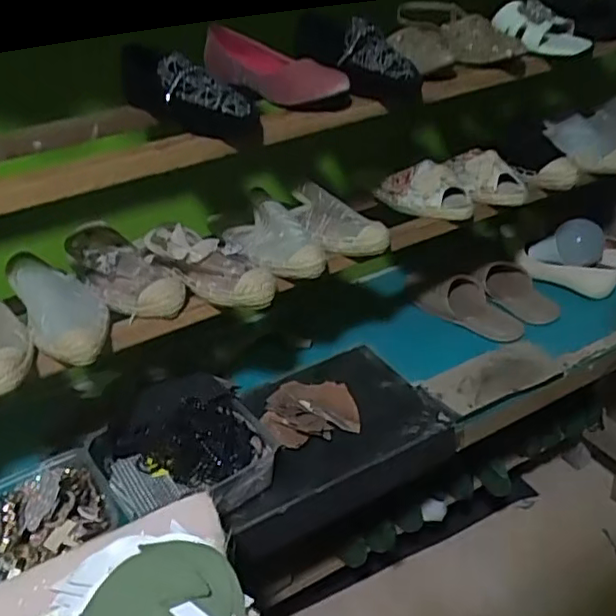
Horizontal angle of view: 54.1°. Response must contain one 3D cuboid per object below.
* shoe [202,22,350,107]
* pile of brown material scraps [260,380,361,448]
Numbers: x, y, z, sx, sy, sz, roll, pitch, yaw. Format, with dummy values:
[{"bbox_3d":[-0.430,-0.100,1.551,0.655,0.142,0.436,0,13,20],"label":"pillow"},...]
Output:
[{"bbox_3d":[-0.048,-0.303,0.763,0.054,0.082,0.268,-24,37,-27],"label":"shoe"},{"bbox_3d":[0.003,0.149,0.882,0.135,0.026,0.120,-9,32,-5],"label":"pile of brown material scraps"}]

